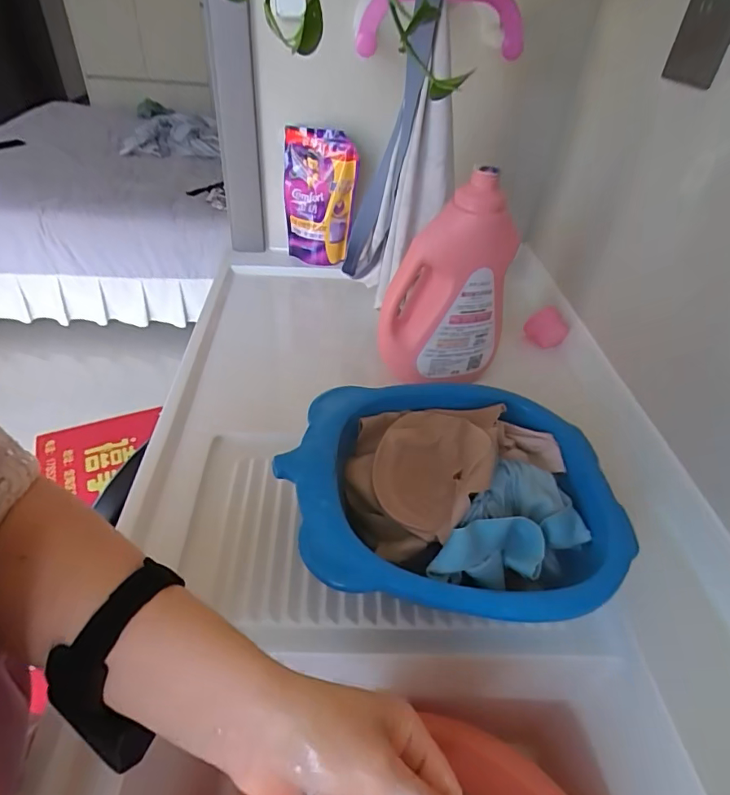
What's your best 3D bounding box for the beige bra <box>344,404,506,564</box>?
[{"bbox_3d":[0.053,0.058,0.479,0.135,0.085,0.186,15,42,10],"label":"beige bra"}]

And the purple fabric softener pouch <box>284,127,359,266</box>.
[{"bbox_3d":[-0.078,-0.343,0.839,0.119,0.216,0.070,2,41,-5],"label":"purple fabric softener pouch"}]

